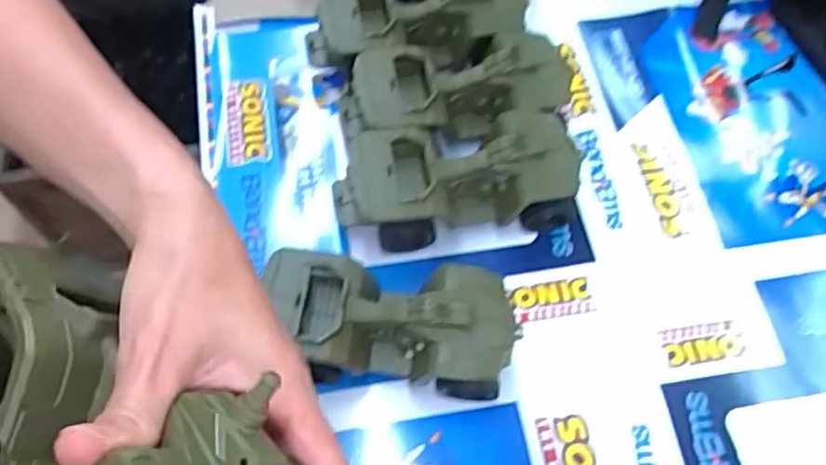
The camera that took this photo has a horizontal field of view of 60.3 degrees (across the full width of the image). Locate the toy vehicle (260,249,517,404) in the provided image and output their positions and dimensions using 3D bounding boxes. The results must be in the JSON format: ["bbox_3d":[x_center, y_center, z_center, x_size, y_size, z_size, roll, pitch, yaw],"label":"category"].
[{"bbox_3d":[-0.018,0.069,0.503,0.172,0.081,0.081,8,63,3],"label":"toy vehicle"}]

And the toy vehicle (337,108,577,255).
[{"bbox_3d":[0.033,-0.040,0.560,0.186,0.077,0.084,-8,63,-5],"label":"toy vehicle"}]

